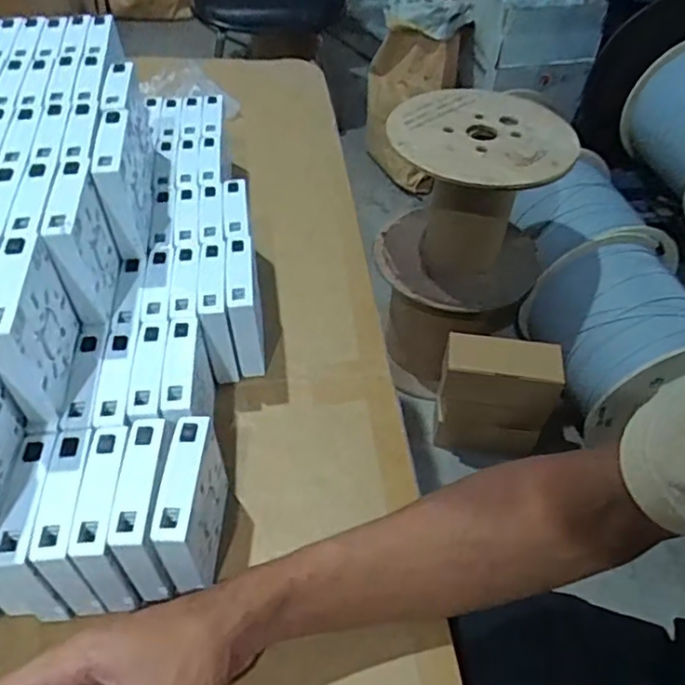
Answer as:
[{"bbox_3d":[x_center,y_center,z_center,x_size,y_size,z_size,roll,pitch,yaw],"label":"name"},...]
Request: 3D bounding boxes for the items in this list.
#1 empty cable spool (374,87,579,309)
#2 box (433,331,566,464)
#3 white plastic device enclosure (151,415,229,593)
[{"bbox_3d":[0.256,-0.284,1.270,0.340,0.328,0.349,18,49,13],"label":"empty cable spool"},{"bbox_3d":[0.298,0.118,1.257,0.212,0.285,0.090,7,47,3],"label":"box"},{"bbox_3d":[-0.095,0.108,0.404,0.026,0.092,0.094,2,47,-1],"label":"white plastic device enclosure"}]

